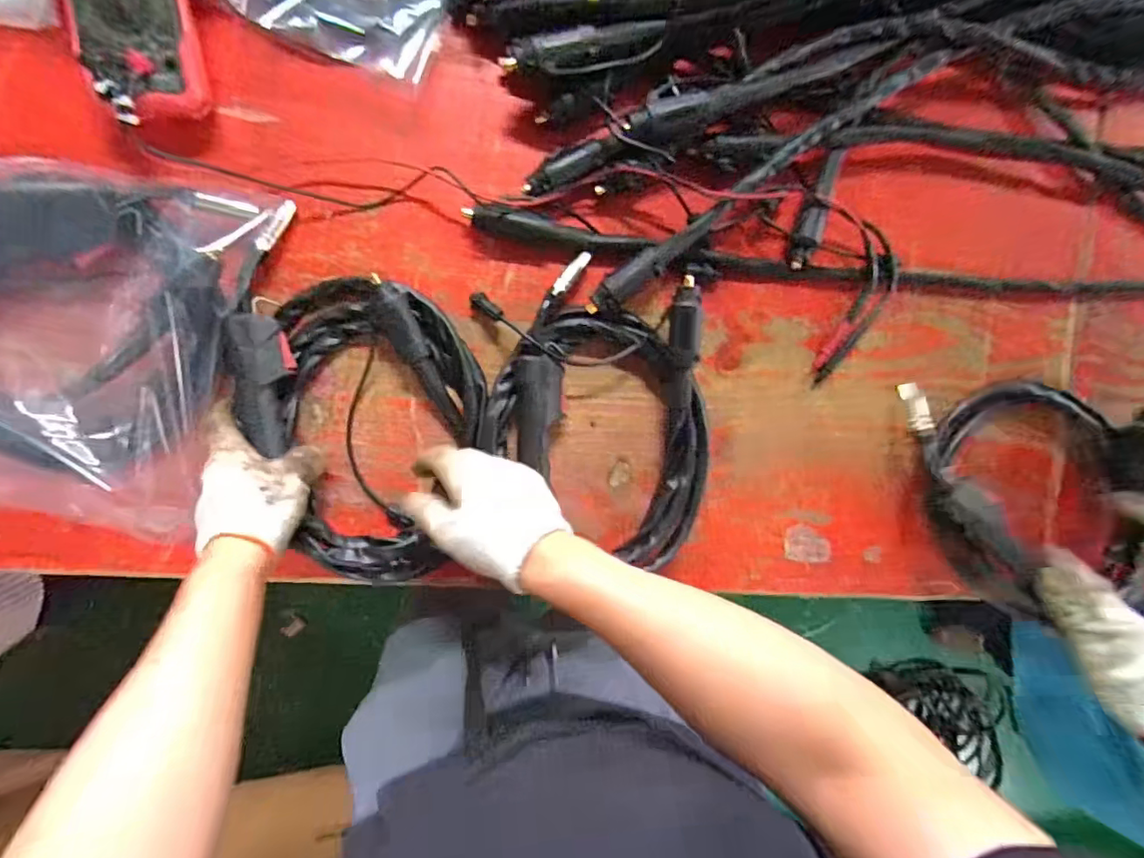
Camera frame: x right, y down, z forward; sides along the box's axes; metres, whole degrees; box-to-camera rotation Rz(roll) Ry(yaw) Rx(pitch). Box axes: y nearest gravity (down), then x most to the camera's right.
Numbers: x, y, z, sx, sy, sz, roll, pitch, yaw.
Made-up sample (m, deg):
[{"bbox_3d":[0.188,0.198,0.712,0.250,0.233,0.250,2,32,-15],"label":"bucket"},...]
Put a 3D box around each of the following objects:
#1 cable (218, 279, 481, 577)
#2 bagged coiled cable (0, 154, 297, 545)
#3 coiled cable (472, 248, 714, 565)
[{"bbox_3d":[-0.189,-0.010,0.546,0.209,0.071,0.311,-24,98,-4],"label":"cable"},{"bbox_3d":[-0.438,-0.073,0.503,0.340,0.081,0.315,7,93,-7],"label":"bagged coiled cable"},{"bbox_3d":[0.025,-0.012,0.587,0.233,0.050,0.320,-10,95,-6],"label":"coiled cable"}]

